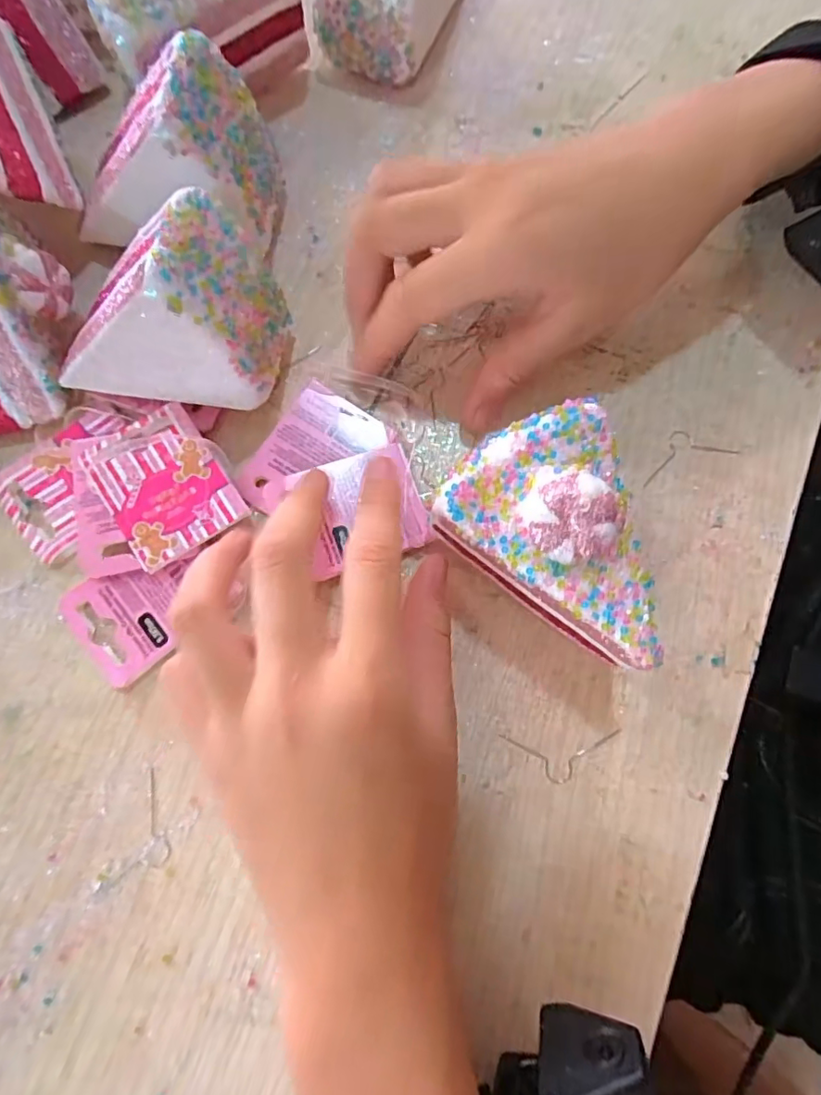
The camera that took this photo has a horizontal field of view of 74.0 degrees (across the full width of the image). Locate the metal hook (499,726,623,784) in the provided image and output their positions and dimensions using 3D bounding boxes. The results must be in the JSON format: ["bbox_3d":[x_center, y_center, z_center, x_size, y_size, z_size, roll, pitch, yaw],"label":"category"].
[{"bbox_3d":[0.057,0.078,0.201,0.045,0.004,0.018,-3,77,-2],"label":"metal hook"}]

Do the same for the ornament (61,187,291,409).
[{"bbox_3d":[-0.091,-0.093,0.206,0.078,0.070,0.063,7,77,1],"label":"ornament"}]

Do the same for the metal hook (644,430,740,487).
[{"bbox_3d":[0.116,-0.041,0.231,0.044,0.004,0.017,-19,78,-5],"label":"metal hook"}]

